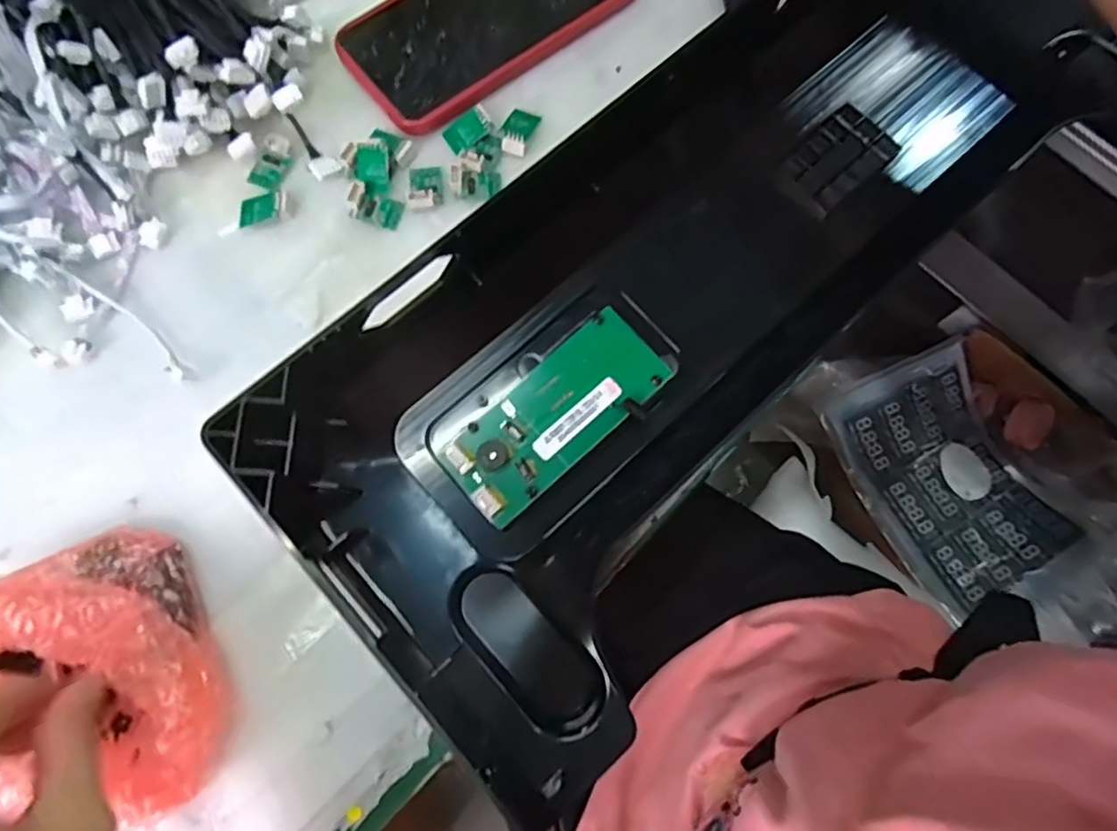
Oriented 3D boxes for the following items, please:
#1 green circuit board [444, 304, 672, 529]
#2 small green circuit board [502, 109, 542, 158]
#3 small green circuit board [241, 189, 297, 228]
[{"bbox_3d":[0.000,-0.001,0.308,0.109,0.011,0.047,-41,79,-10],"label":"green circuit board"},{"bbox_3d":[-0.022,-0.155,0.355,0.016,0.004,0.029,17,75,4],"label":"small green circuit board"},{"bbox_3d":[-0.153,-0.109,0.343,0.029,0.005,0.015,-12,75,-4],"label":"small green circuit board"}]

